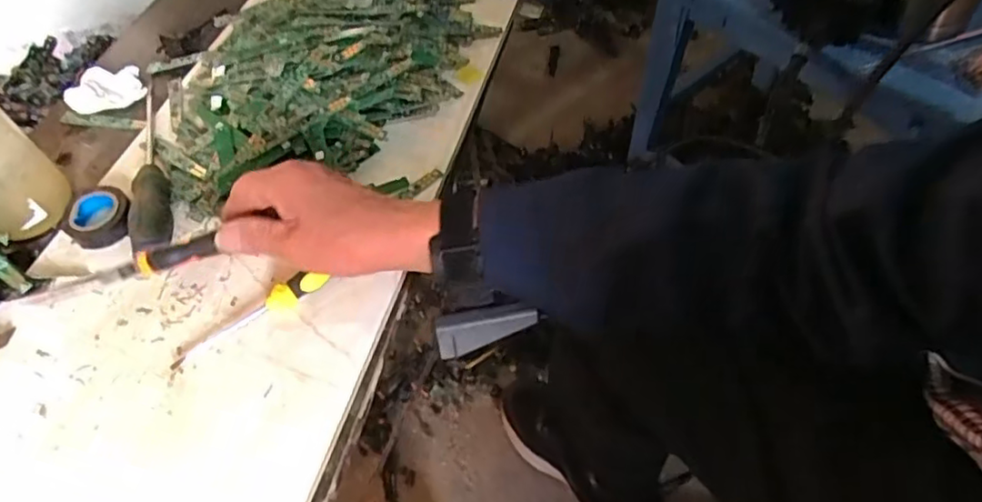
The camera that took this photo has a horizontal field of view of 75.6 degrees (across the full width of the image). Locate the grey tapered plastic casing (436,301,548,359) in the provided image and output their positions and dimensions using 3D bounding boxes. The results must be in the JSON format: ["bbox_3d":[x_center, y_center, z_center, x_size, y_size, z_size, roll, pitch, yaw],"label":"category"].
[{"bbox_3d":[-0.003,0.049,0.405,0.063,0.019,0.020,-17,54,-6],"label":"grey tapered plastic casing"}]

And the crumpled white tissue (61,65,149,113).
[{"bbox_3d":[-0.383,-0.160,0.625,0.071,0.020,0.054,-29,56,-14],"label":"crumpled white tissue"}]

